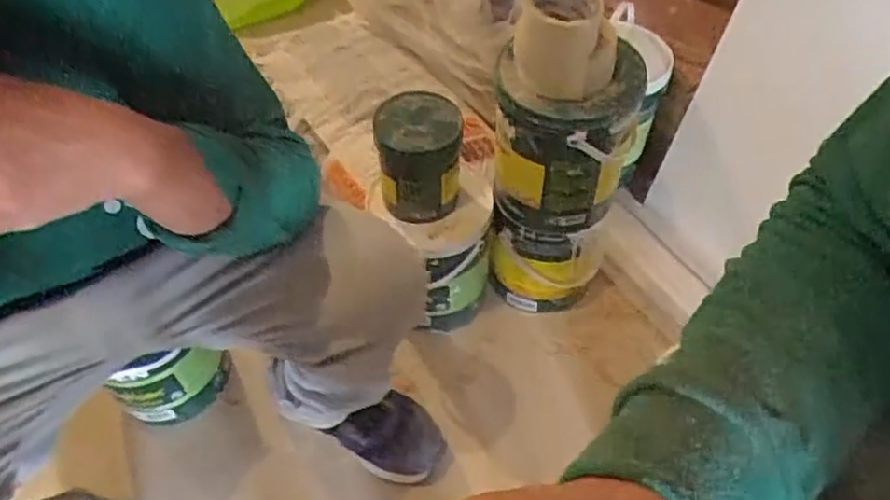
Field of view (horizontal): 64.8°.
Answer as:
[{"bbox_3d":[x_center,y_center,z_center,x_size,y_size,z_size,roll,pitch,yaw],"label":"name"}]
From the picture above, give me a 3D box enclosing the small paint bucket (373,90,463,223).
[{"bbox_3d":[-0.034,-0.126,0.915,0.103,0.141,0.106,-1,53,1],"label":"small paint bucket"}]

